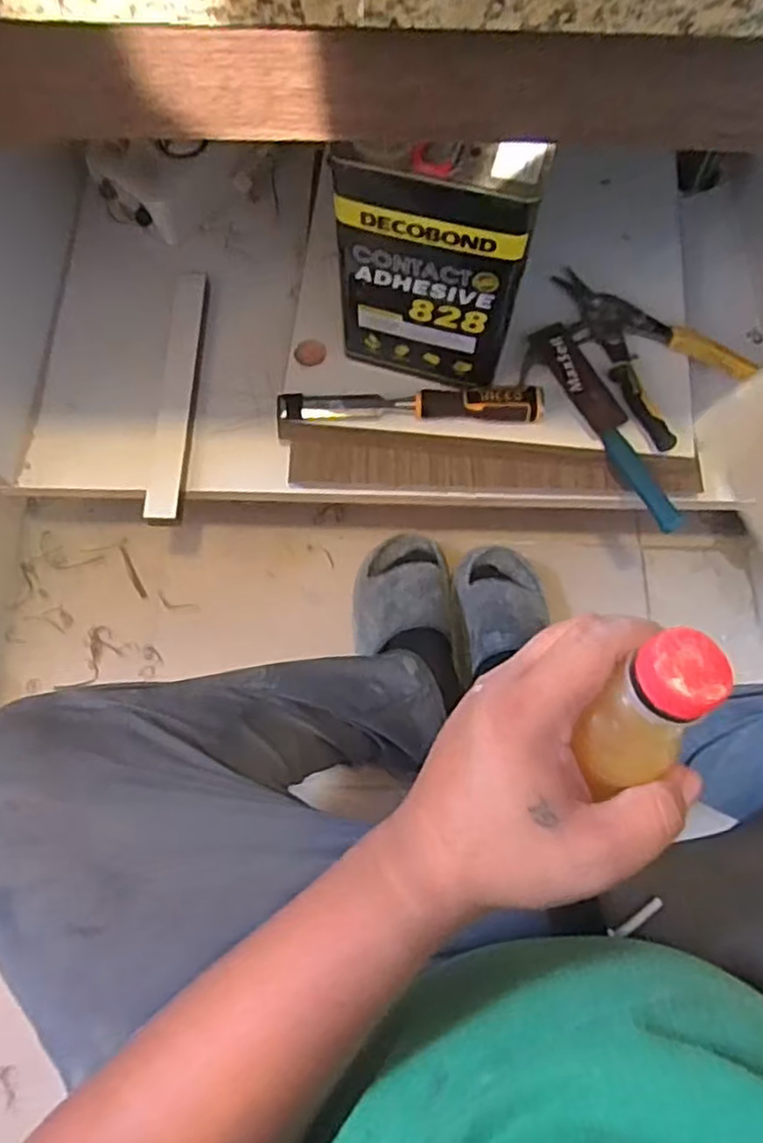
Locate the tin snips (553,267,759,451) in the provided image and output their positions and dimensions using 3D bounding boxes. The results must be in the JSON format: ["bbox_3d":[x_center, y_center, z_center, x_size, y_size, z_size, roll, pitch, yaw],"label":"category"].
[{"bbox_3d":[0.281,-0.255,0.754,0.126,0.030,0.230,-28,73,-10],"label":"tin snips"}]

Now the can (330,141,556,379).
[{"bbox_3d":[0.048,-0.274,0.641,0.175,0.228,0.067,9,71,3],"label":"can"}]

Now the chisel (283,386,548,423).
[{"bbox_3d":[0.031,-0.171,0.727,0.272,0.026,0.033,0,70,0],"label":"chisel"}]

